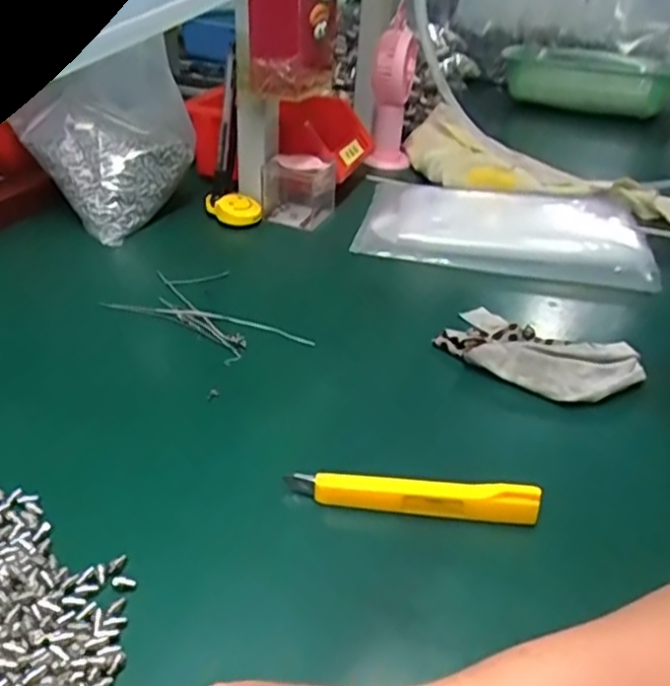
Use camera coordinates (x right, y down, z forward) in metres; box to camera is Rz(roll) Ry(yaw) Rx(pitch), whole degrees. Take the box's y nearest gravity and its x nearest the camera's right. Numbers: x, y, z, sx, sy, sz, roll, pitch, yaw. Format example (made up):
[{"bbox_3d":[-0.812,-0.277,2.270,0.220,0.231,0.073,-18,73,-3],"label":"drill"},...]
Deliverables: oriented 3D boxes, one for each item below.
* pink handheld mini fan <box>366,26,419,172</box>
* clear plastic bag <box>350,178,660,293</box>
[{"bbox_3d":[0.071,-0.287,0.807,0.060,0.141,0.053,5,33,-1],"label":"pink handheld mini fan"},{"bbox_3d":[0.158,-0.115,0.650,0.261,0.021,0.192,10,32,10],"label":"clear plastic bag"}]

